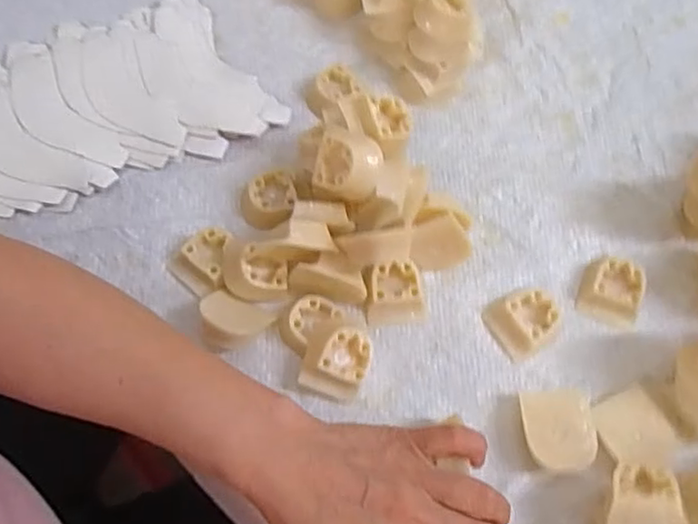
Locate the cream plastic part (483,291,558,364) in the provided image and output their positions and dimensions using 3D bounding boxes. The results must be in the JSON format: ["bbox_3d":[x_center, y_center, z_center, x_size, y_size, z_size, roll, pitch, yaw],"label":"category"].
[{"bbox_3d":[0.108,0.036,0.394,0.039,0.016,0.037,-33,74,-13],"label":"cream plastic part"}]

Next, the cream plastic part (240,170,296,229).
[{"bbox_3d":[-0.052,-0.041,0.414,0.034,0.015,0.039,20,70,6],"label":"cream plastic part"}]

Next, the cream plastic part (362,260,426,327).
[{"bbox_3d":[0.028,0.020,0.397,0.036,0.017,0.037,-4,70,-3],"label":"cream plastic part"}]

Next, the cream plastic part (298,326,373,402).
[{"bbox_3d":[-0.006,0.059,0.374,0.036,0.031,0.039,18,70,5],"label":"cream plastic part"}]

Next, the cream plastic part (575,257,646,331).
[{"bbox_3d":[0.166,0.019,0.401,0.036,0.015,0.039,19,70,6],"label":"cream plastic part"}]

